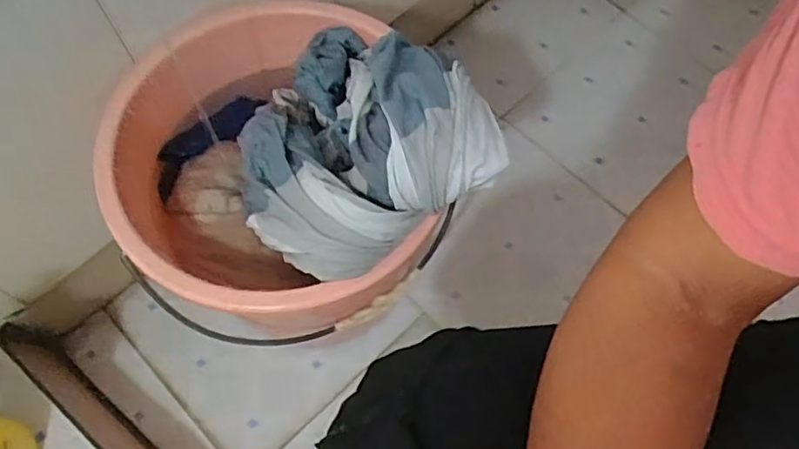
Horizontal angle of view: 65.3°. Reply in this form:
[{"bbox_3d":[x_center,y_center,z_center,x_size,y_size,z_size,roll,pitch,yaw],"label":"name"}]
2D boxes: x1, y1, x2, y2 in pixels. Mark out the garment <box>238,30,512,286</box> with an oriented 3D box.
[{"bbox_3d":[-0.054,-0.083,0.525,0.186,0.138,0.251,-26,67,-11],"label":"garment"}]

